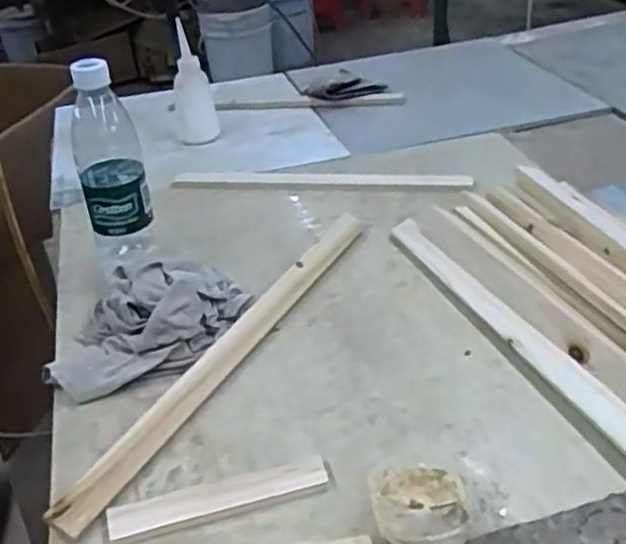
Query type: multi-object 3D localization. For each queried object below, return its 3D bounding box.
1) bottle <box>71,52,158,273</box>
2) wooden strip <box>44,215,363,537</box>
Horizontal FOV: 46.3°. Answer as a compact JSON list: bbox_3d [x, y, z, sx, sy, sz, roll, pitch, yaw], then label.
[{"bbox_3d":[-0.197,-0.095,0.719,0.061,0.218,0.055,-12,35,-11],"label":"bottle"},{"bbox_3d":[-0.067,0.061,0.656,0.027,0.016,0.436,15,39,26],"label":"wooden strip"}]

